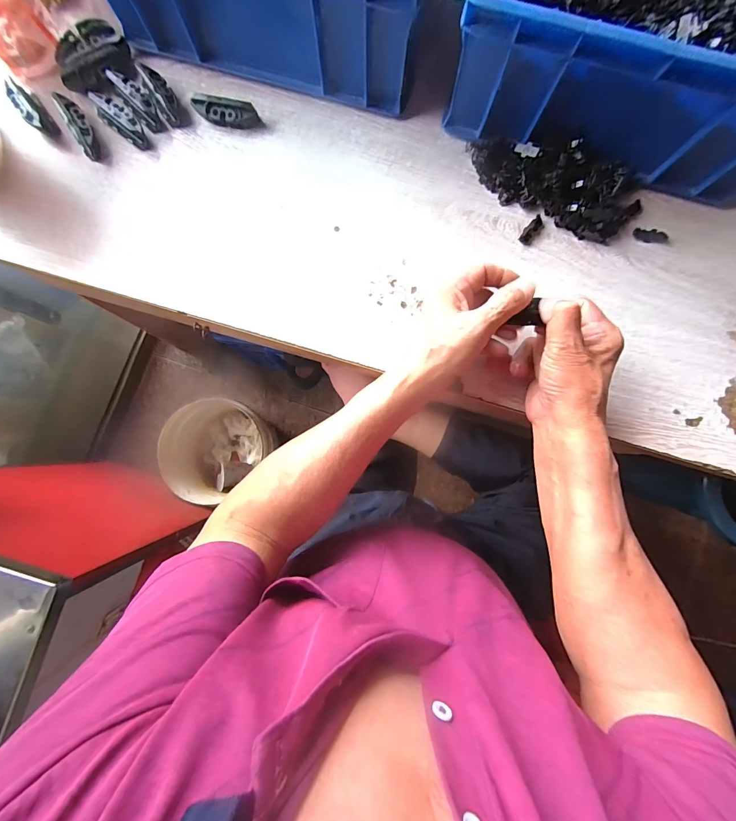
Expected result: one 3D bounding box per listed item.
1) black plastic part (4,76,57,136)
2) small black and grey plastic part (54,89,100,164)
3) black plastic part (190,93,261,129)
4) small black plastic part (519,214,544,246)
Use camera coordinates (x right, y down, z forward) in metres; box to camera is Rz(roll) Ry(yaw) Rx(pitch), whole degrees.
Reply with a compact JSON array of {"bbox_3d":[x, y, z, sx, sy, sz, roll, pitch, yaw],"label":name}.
[{"bbox_3d":[-0.359,-0.323,0.374,0.019,0.023,0.055,-36,86,-4],"label":"black plastic part"},{"bbox_3d":[-0.306,-0.303,0.374,0.019,0.011,0.066,-25,106,-3],"label":"small black and grey plastic part"},{"bbox_3d":[-0.154,-0.322,0.381,0.064,0.026,0.015,6,85,0],"label":"black plastic part"},{"bbox_3d":[0.179,-0.196,0.383,0.014,0.007,0.035,39,86,3],"label":"small black plastic part"}]

